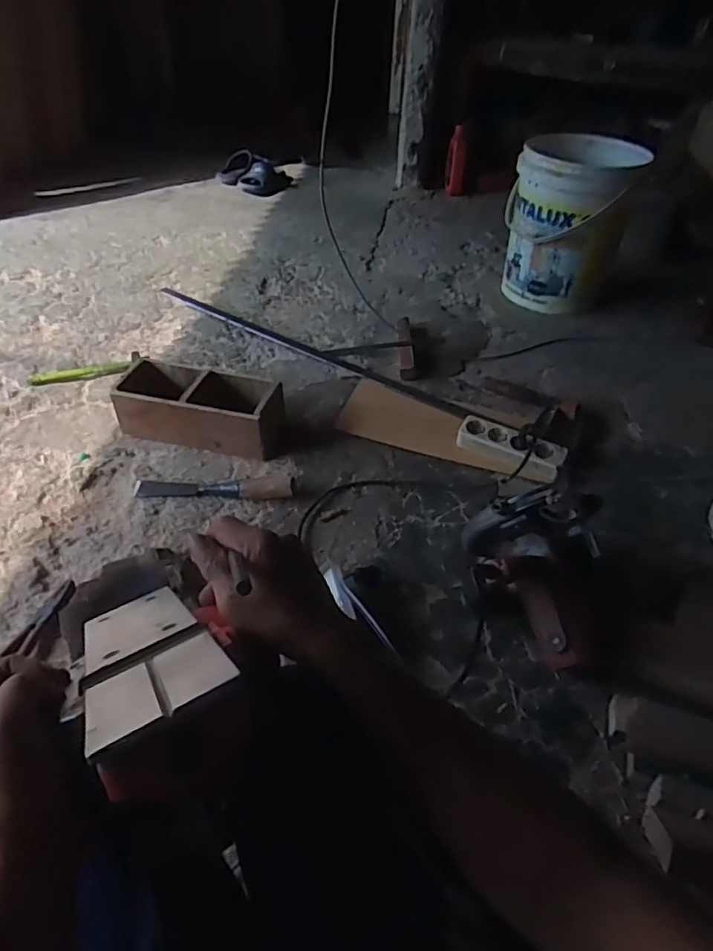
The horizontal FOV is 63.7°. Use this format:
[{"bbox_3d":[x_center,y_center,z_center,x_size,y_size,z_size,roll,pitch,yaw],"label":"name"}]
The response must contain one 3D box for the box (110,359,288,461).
[{"bbox_3d":[-0.293,-0.130,1.117,0.318,0.107,0.134,10,44,9],"label":"box"}]

